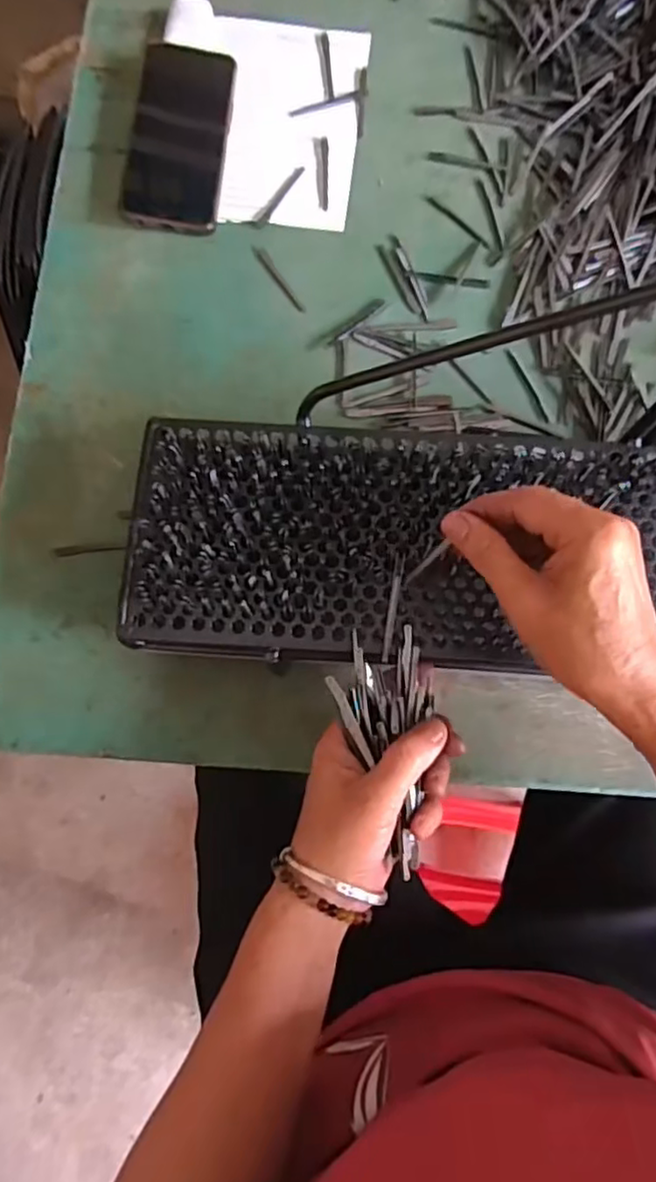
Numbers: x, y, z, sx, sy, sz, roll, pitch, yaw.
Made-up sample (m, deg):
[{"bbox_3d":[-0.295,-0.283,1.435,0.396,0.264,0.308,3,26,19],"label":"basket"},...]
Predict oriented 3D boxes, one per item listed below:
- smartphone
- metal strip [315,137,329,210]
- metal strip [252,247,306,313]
[{"bbox_3d":[-0.119,-0.366,0.521,0.074,0.006,0.159,6,84,-9],"label":"smartphone"},{"bbox_3d":[-0.005,-0.342,0.527,0.010,0.004,0.068,0,78,1],"label":"metal strip"},{"bbox_3d":[-0.039,-0.245,0.506,0.008,0.004,0.067,-32,79,-5],"label":"metal strip"}]

